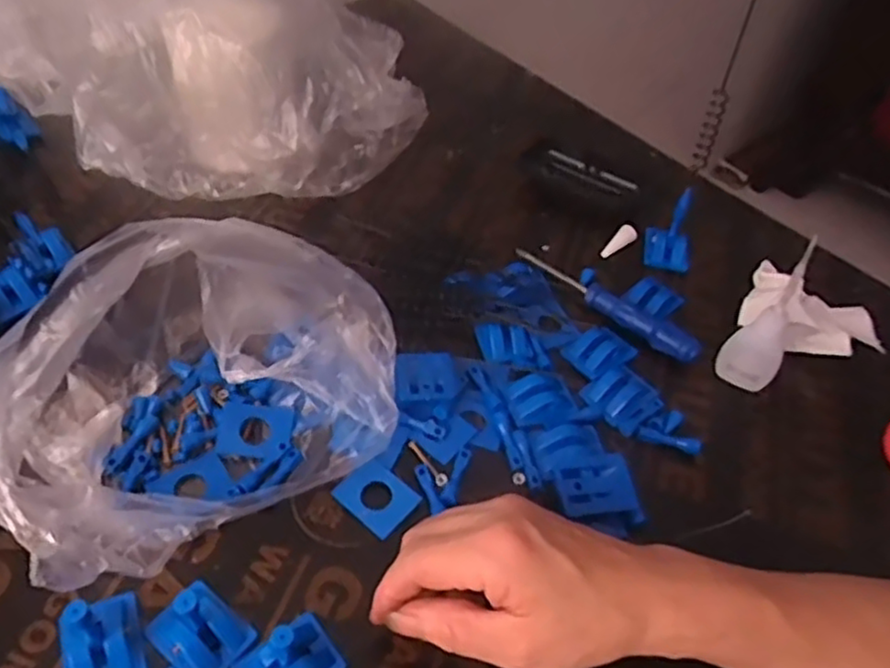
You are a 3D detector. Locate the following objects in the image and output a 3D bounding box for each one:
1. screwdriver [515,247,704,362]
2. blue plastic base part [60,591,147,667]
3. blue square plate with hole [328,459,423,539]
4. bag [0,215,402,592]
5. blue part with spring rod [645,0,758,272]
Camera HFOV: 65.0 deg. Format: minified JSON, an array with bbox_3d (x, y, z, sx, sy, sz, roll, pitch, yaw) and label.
[{"bbox_3d":[0.114,-0.026,0.502,0.152,0.017,0.014,38,54,26],"label":"screwdriver"},{"bbox_3d":[-0.158,0.134,0.313,0.033,0.042,0.042,-13,50,-18],"label":"blue plastic base part"},{"bbox_3d":[-0.038,0.091,0.391,0.041,0.004,0.033,34,53,23],"label":"blue square plate with hole"},{"bbox_3d":[-0.132,0.017,0.366,0.213,0.122,0.144,-33,58,-30],"label":"bag"},{"bbox_3d":[0.188,-0.142,0.483,0.034,0.215,0.055,21,49,13],"label":"blue part with spring rod"}]

